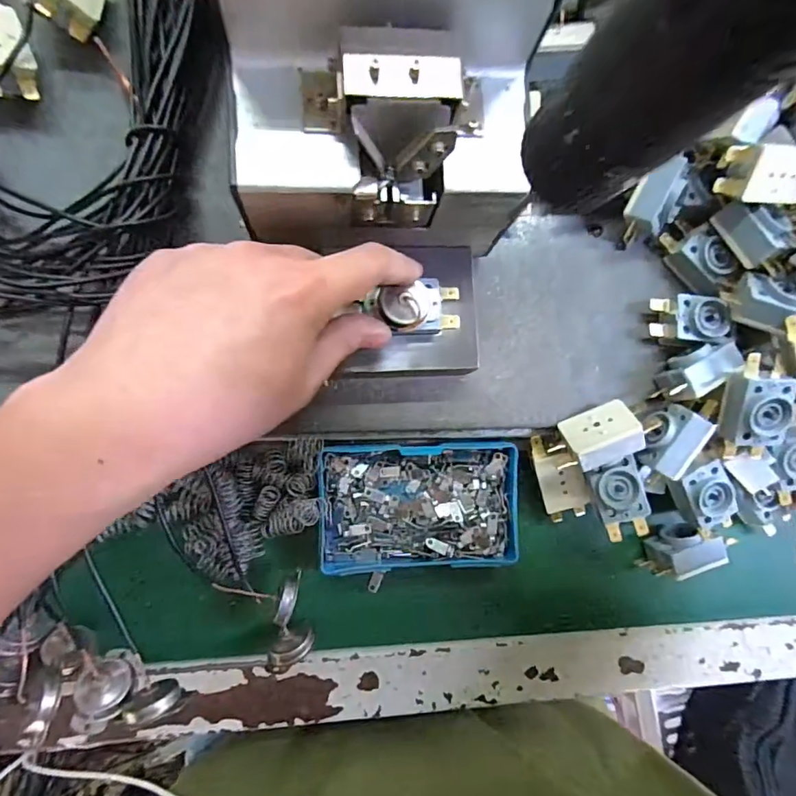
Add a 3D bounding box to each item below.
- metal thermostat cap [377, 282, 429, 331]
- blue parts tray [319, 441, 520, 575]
[{"bbox_3d":[0.004,-0.045,0.243,0.026,0.007,0.020,-17,89,-9],"label":"metal thermostat cap"},{"bbox_3d":[0.013,0.064,0.292,0.115,0.021,0.070,-1,86,-8],"label":"blue parts tray"}]

